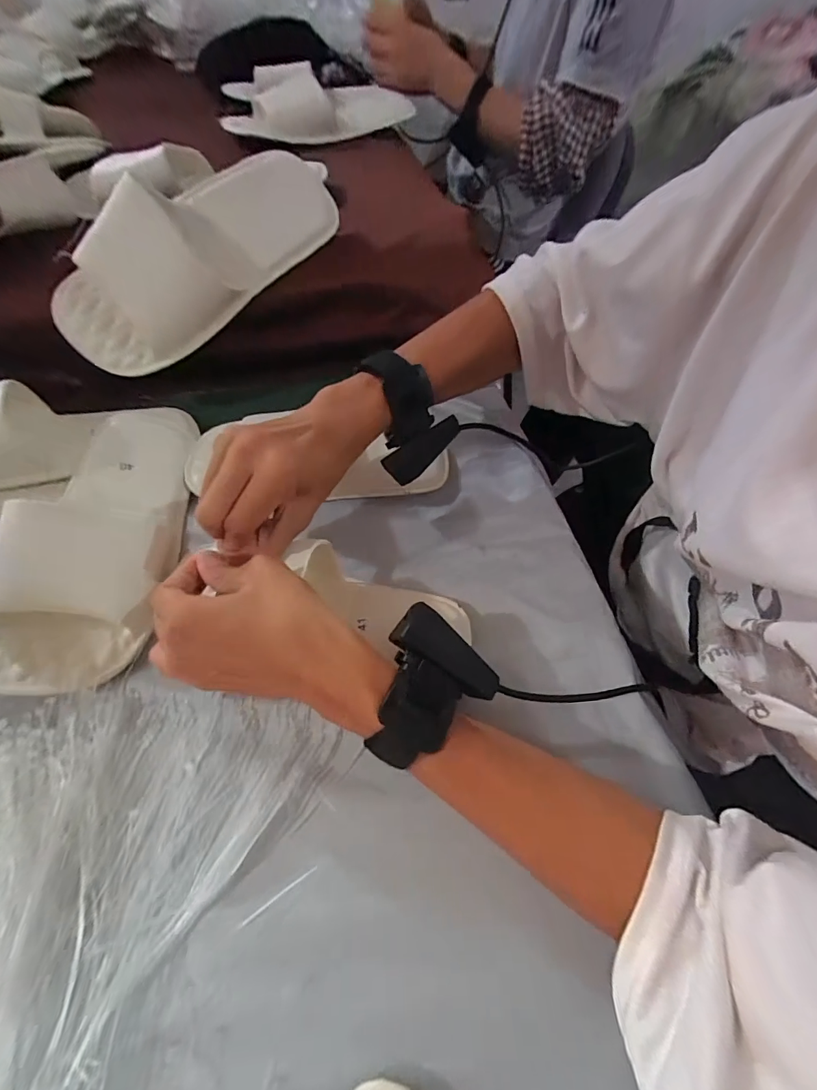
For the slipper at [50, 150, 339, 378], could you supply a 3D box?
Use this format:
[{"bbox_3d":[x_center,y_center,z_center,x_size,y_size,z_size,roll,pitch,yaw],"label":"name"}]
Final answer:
[{"bbox_3d":[-0.195,-0.270,0.403,0.281,0.112,0.075,-39,31,-9],"label":"slipper"}]

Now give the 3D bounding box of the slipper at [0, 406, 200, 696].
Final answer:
[{"bbox_3d":[-0.228,-0.018,0.331,0.098,0.039,0.251,14,59,-17],"label":"slipper"}]

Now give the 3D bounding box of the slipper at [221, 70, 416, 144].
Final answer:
[{"bbox_3d":[-0.125,-0.645,0.634,0.303,0.062,0.137,-27,62,-19],"label":"slipper"}]

